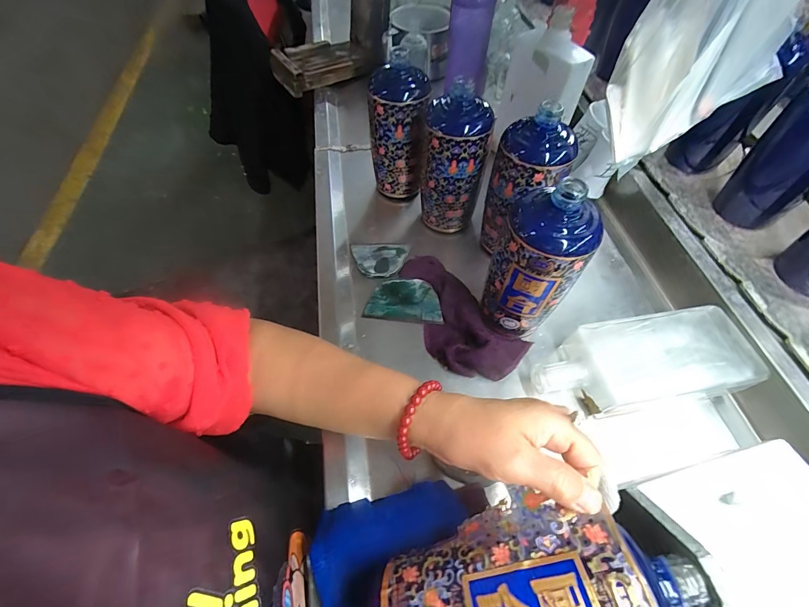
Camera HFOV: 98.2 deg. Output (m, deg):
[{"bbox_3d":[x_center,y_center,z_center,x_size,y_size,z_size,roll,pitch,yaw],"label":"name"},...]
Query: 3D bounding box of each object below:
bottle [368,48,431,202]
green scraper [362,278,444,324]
[{"bbox_3d":[-0.007,-0.237,0.490,0.076,0.167,0.063,0,58,2],"label":"bottle"},{"bbox_3d":[0.000,-0.005,0.441,0.094,0.009,0.055,6,59,7],"label":"green scraper"}]

